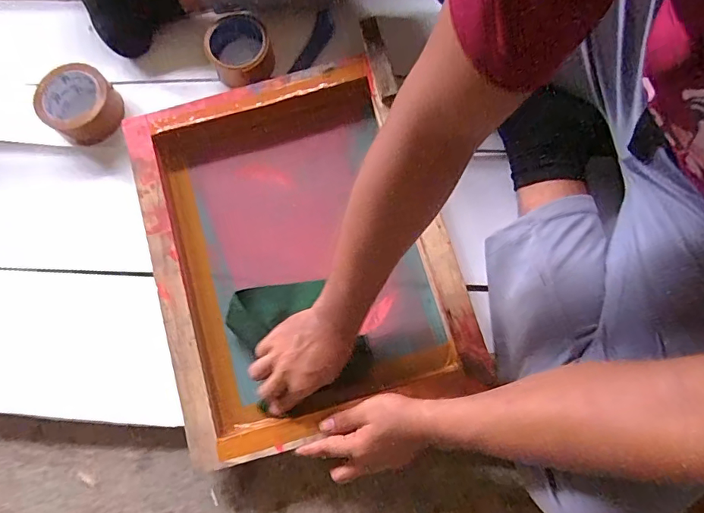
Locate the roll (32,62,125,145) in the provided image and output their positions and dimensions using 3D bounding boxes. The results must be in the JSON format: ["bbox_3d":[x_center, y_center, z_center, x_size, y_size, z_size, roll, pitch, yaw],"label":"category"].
[{"bbox_3d":[-0.390,-0.219,0.664,0.095,0.044,0.100,0,78,2],"label":"roll"}]

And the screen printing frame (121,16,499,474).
[{"bbox_3d":[-0.071,-0.014,0.600,0.368,0.074,0.457,-17,78,-4],"label":"screen printing frame"}]

